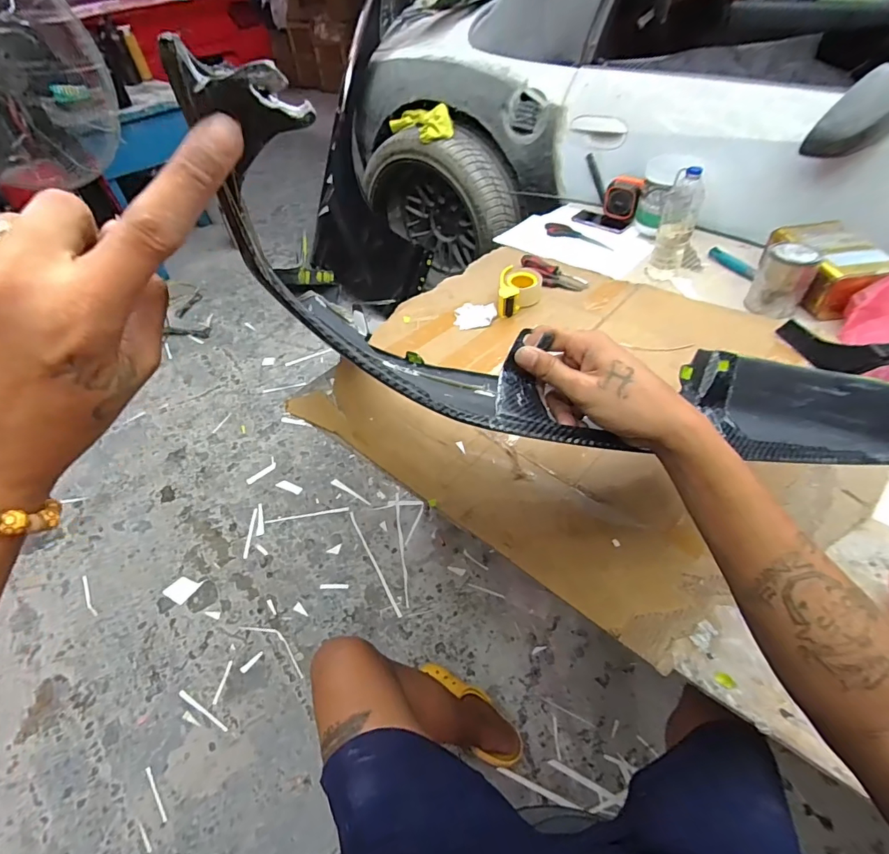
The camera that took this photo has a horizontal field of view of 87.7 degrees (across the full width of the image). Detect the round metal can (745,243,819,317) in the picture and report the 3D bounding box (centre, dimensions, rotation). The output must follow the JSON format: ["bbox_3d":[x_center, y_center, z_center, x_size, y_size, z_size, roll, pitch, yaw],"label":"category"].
[{"bbox_3d":[0.746,-0.321,1.028,0.105,0.136,0.086,26,55,25],"label":"round metal can"}]

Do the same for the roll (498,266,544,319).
[{"bbox_3d":[0.181,-0.325,1.104,0.101,0.050,0.146,4,49,9],"label":"roll"}]

